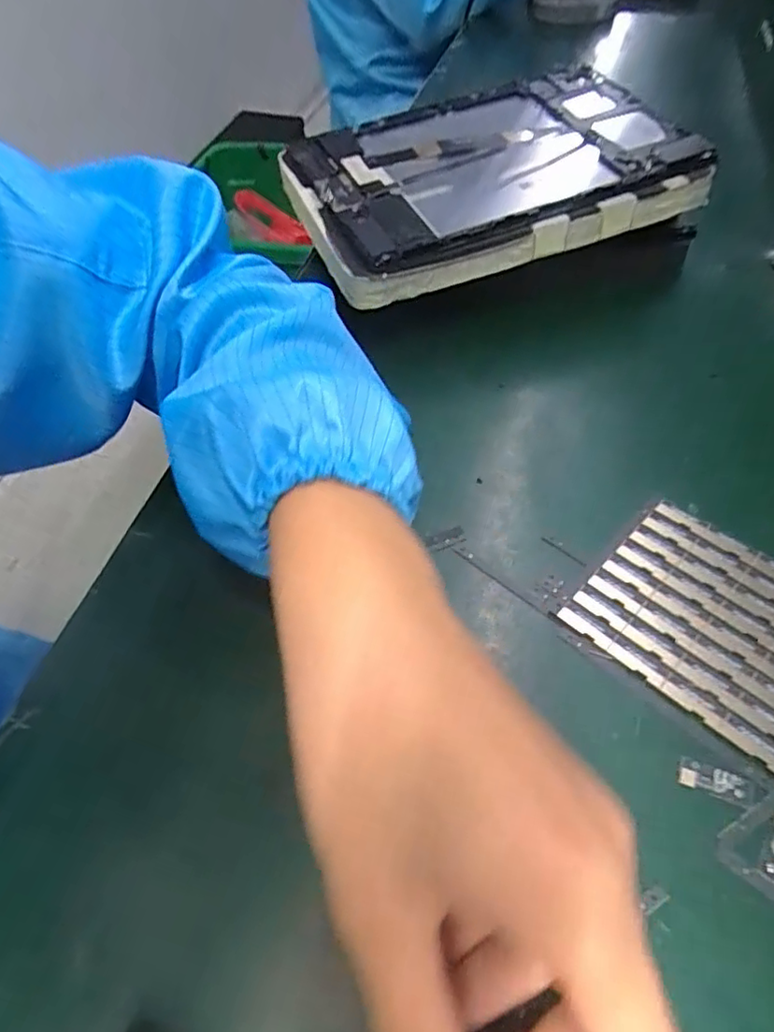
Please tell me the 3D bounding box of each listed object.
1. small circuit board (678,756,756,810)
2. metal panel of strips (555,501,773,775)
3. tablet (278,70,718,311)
[{"bbox_3d":[0.125,0.100,0.231,0.026,0.004,0.011,15,53,16],"label":"small circuit board"},{"bbox_3d":[0.146,0.046,0.273,0.102,0.004,0.093,36,62,29],"label":"metal panel of strips"},{"bbox_3d":[0.068,-0.244,0.432,0.271,0.040,0.193,-20,55,-12],"label":"tablet"}]

